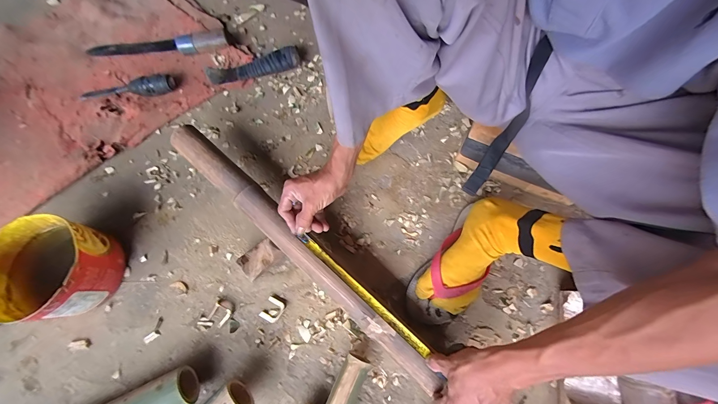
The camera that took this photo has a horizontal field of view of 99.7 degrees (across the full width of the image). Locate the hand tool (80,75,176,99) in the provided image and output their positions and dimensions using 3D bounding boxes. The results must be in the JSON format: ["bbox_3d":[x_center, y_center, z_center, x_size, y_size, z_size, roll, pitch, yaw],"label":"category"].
[{"bbox_3d":[-0.483,-0.240,0.624,0.205,0.038,0.034,0,71,-2],"label":"hand tool"}]

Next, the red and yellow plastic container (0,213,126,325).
[{"bbox_3d":[-0.489,0.107,0.487,0.160,0.097,0.151,-3,71,-3],"label":"red and yellow plastic container"}]

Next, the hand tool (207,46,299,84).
[{"bbox_3d":[-0.228,-0.291,0.644,0.199,0.030,0.047,-9,71,-5],"label":"hand tool"}]

